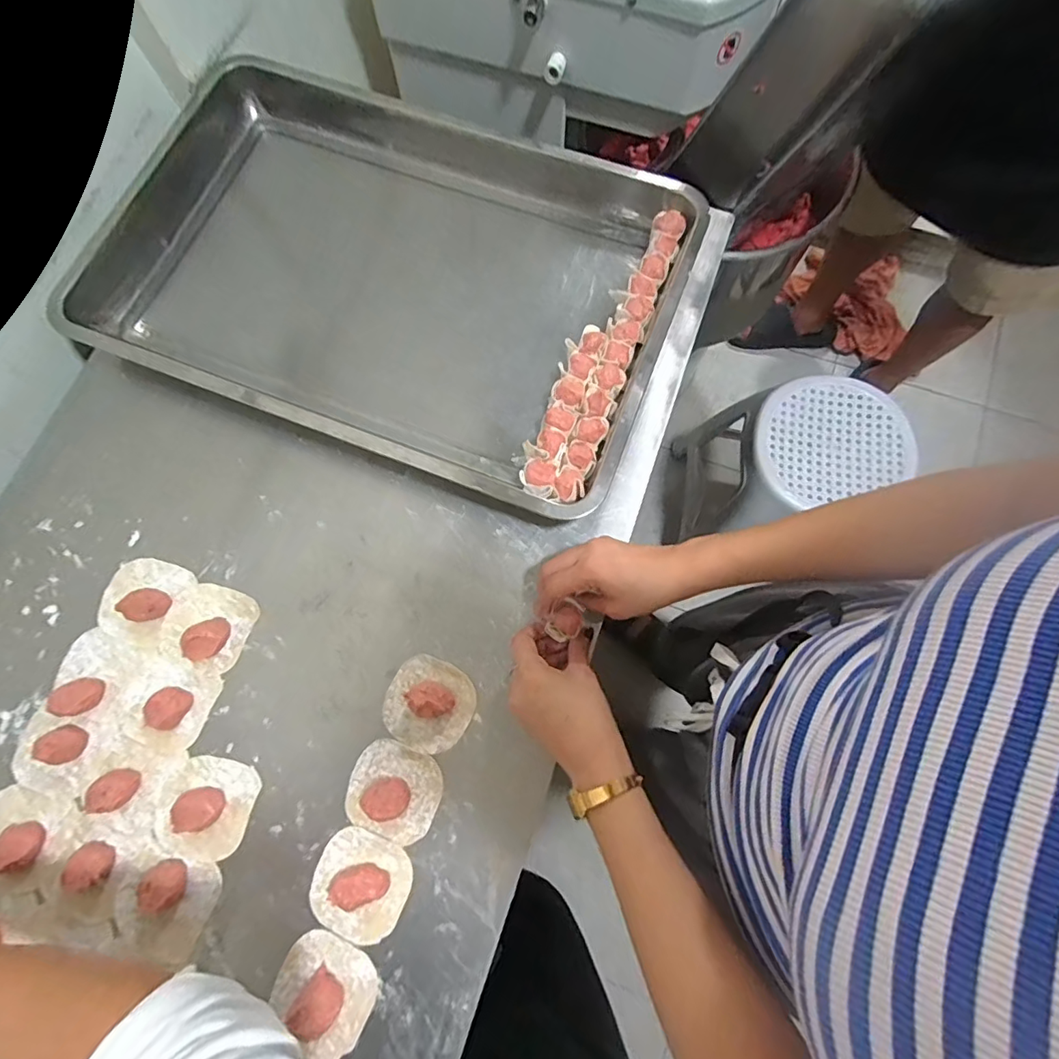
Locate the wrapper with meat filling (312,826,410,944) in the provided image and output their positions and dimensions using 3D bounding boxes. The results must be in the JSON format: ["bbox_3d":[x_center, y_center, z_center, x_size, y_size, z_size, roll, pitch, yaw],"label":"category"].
[{"bbox_3d":[-0.140,0.291,0.423,0.078,0.020,0.075,24,75,7],"label":"wrapper with meat filling"}]

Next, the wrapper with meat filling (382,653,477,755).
[{"bbox_3d":[-0.089,0.153,0.455,0.076,0.025,0.075,27,76,8],"label":"wrapper with meat filling"}]

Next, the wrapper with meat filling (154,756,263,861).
[{"bbox_3d":[-0.277,0.235,0.438,0.078,0.021,0.075,0,74,0],"label":"wrapper with meat filling"}]

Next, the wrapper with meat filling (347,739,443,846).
[{"bbox_3d":[-0.116,0.221,0.438,0.077,0.025,0.071,21,75,6],"label":"wrapper with meat filling"}]

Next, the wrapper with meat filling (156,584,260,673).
[{"bbox_3d":[-0.300,0.087,0.478,0.077,0.022,0.073,20,75,6],"label":"wrapper with meat filling"}]

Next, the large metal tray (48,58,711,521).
[{"bbox_3d":[-0.147,-0.270,0.560,0.589,0.055,0.392,21,75,6],"label":"large metal tray"}]

